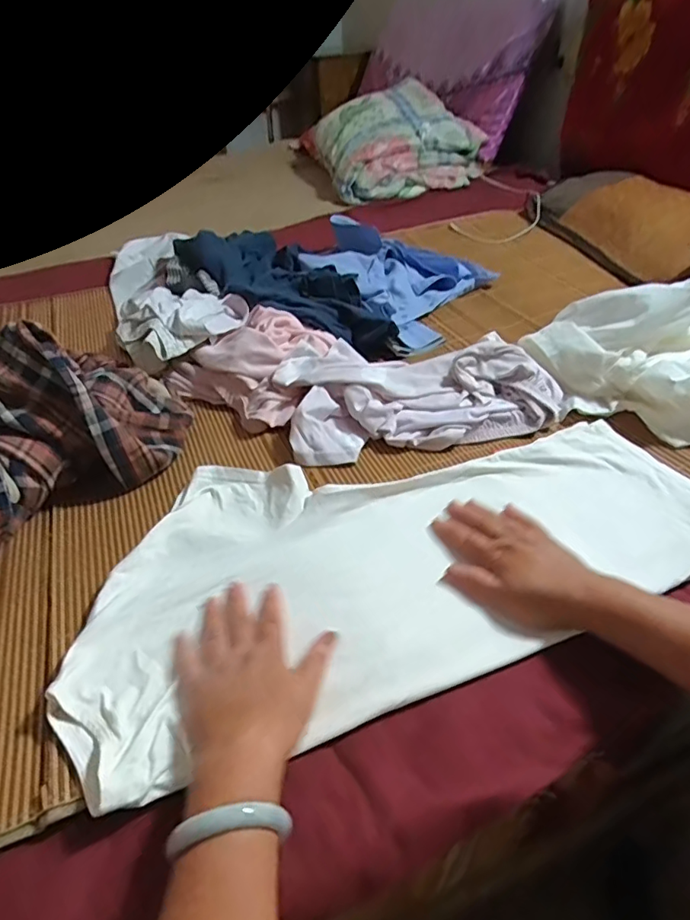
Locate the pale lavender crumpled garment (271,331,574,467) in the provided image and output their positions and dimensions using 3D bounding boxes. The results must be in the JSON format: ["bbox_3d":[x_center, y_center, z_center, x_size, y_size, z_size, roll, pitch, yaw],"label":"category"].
[{"bbox_3d":[0.095,-0.111,0.731,0.360,0.059,0.225,-11,41,-12],"label":"pale lavender crumpled garment"}]

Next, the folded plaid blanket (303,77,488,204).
[{"bbox_3d":[0.160,-0.970,1.592,0.462,0.234,0.536,-9,41,-6],"label":"folded plaid blanket"}]

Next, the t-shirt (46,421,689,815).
[{"bbox_3d":[0.068,0.081,0.549,0.647,0.033,0.311,-13,42,-14],"label":"t-shirt"}]

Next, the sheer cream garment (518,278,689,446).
[{"bbox_3d":[0.477,-0.168,0.724,0.318,0.130,0.314,30,49,31],"label":"sheer cream garment"}]

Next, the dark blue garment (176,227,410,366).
[{"bbox_3d":[-0.110,-0.304,0.943,0.206,0.099,0.475,-27,46,-27],"label":"dark blue garment"}]

